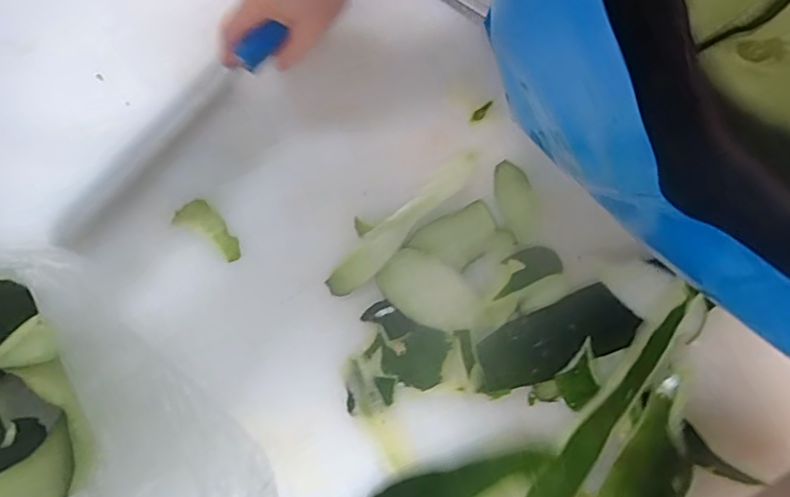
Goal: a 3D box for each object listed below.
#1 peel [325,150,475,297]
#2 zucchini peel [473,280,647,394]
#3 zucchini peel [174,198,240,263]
[{"bbox_3d":[0.007,-0.022,0.468,0.159,0.006,0.027,-44,80,-7],"label":"peel"},{"bbox_3d":[0.124,0.069,0.438,0.123,0.006,0.051,-22,78,-2],"label":"zucchini peel"},{"bbox_3d":[-0.155,-0.018,0.481,0.066,0.004,0.029,32,81,9],"label":"zucchini peel"}]

